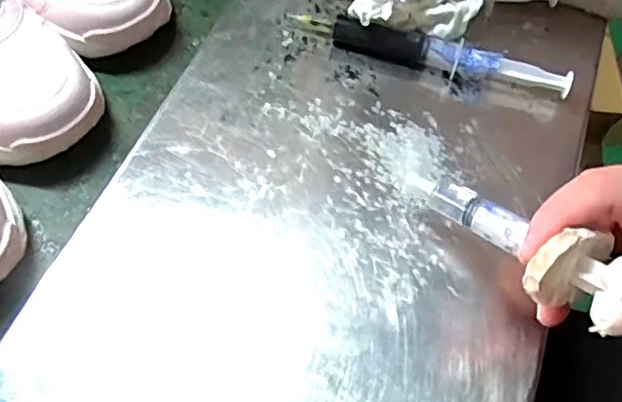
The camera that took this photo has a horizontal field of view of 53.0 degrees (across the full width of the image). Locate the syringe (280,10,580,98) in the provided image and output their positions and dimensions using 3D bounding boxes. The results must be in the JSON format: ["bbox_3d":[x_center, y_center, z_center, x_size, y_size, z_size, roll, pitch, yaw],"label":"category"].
[{"bbox_3d":[0.072,-0.093,0.382,0.173,0.019,0.016,16,60,6],"label":"syringe"}]

